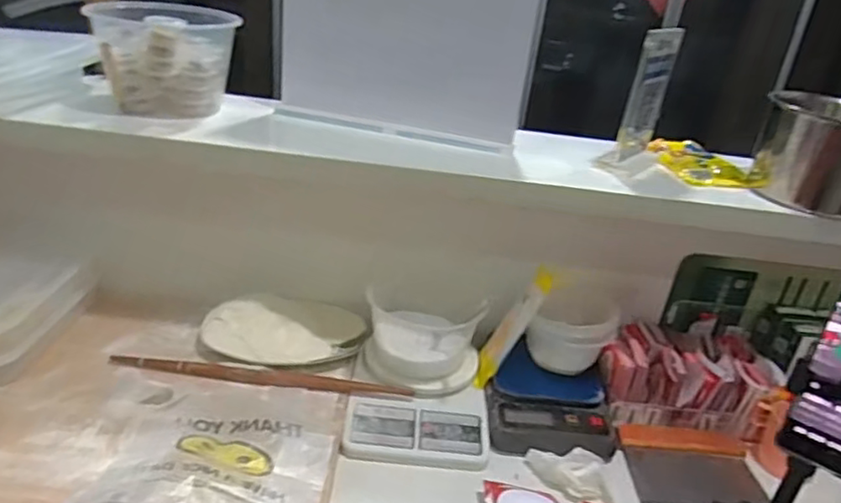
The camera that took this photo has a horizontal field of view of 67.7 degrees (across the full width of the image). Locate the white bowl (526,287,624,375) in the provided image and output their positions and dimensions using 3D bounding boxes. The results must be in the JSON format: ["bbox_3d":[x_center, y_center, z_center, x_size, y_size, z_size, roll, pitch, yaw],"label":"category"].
[{"bbox_3d":[0.195,0.096,0.806,0.105,0.074,0.126,12,26,10],"label":"white bowl"}]

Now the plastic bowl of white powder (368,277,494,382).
[{"bbox_3d":[0.013,0.093,0.772,0.130,0.076,0.114,-14,33,-37],"label":"plastic bowl of white powder"}]

